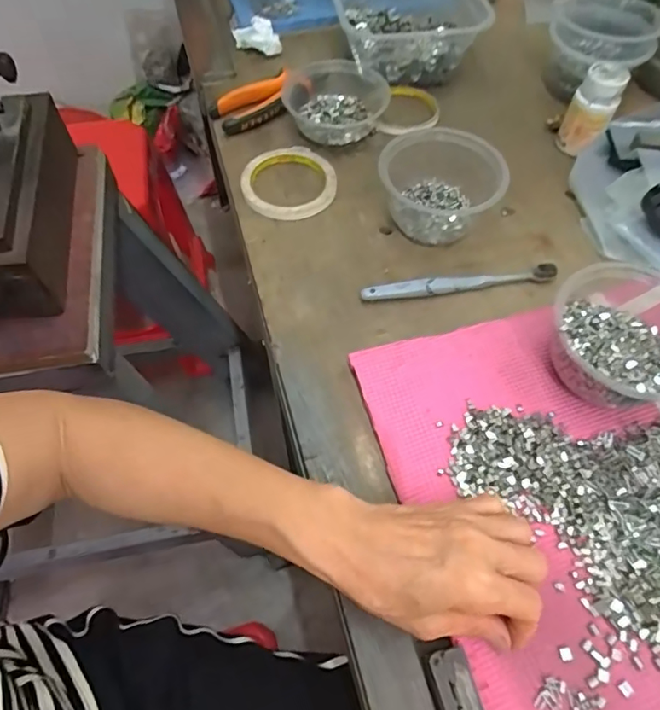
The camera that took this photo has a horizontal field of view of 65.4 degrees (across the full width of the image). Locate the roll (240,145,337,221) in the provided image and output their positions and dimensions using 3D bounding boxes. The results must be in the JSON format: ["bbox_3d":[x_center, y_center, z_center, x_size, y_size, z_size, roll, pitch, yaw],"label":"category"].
[{"bbox_3d":[-0.043,-0.180,0.536,0.096,0.012,0.098,-1,60,1],"label":"roll"}]

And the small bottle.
[{"bbox_3d":[0.274,-0.258,0.539,0.045,0.073,0.042,25,64,15],"label":"small bottle"}]

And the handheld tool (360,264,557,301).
[{"bbox_3d":[0.117,-0.065,0.468,0.176,0.013,0.014,-7,60,-2],"label":"handheld tool"}]

